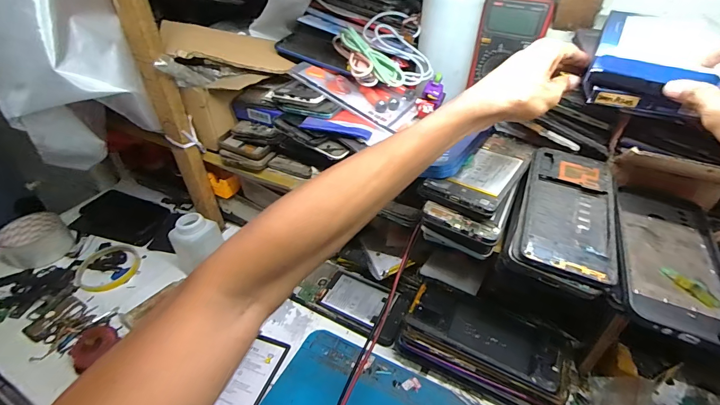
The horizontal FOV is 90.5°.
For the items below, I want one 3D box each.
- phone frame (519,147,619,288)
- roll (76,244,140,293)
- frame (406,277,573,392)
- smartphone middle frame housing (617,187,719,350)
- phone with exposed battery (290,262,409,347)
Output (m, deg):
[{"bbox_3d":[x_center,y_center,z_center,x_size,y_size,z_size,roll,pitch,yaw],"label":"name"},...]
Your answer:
[{"bbox_3d":[0.197,0.005,0.333,0.078,0.008,0.155,18,51,15],"label":"phone frame"},{"bbox_3d":[-0.386,0.100,0.549,0.086,0.011,0.084,-1,39,1],"label":"roll"},{"bbox_3d":[0.132,0.134,0.379,0.154,0.010,0.069,20,43,24],"label":"frame"},{"bbox_3d":[0.273,0.045,0.316,0.080,0.015,0.180,15,42,19],"label":"smartphone middle frame housing"},{"bbox_3d":[-0.009,0.131,0.484,0.146,0.015,0.077,19,43,24],"label":"phone with exposed battery"}]

